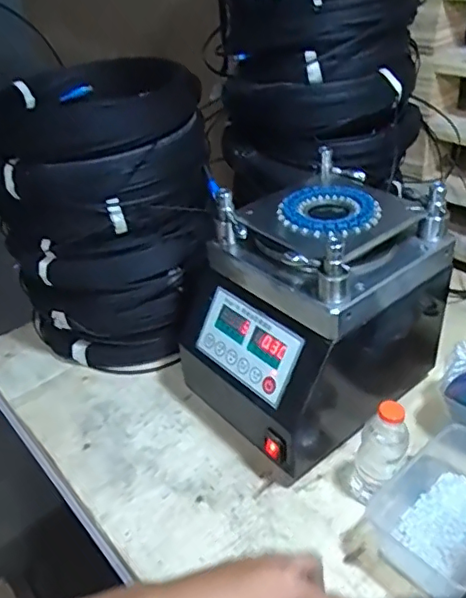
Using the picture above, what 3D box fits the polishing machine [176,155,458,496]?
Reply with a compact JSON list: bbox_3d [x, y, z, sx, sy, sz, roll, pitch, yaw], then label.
[{"bbox_3d":[0.104,0.015,0.754,0.311,0.299,0.245,-28,41,-27],"label":"polishing machine"}]

